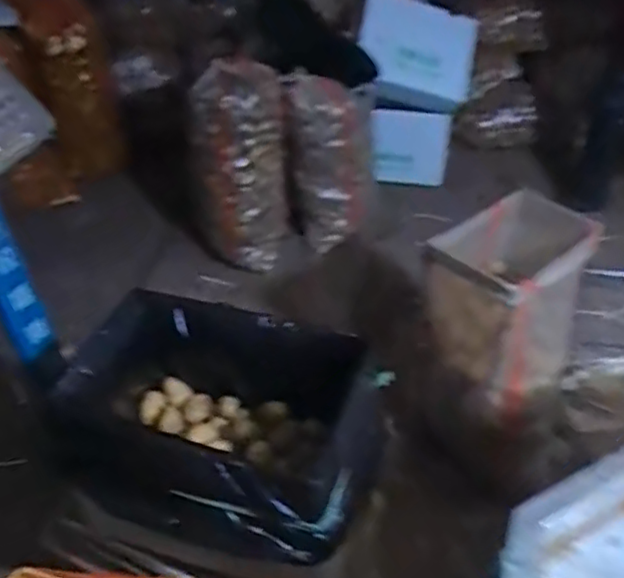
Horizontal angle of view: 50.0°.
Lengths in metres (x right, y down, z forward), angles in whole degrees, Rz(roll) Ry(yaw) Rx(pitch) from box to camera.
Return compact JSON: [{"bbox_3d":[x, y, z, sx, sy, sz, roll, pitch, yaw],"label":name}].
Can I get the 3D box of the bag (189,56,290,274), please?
[{"bbox_3d":[-0.209,-0.346,1.948,0.263,0.597,0.220,-4,19,-2],"label":"bag"}]

